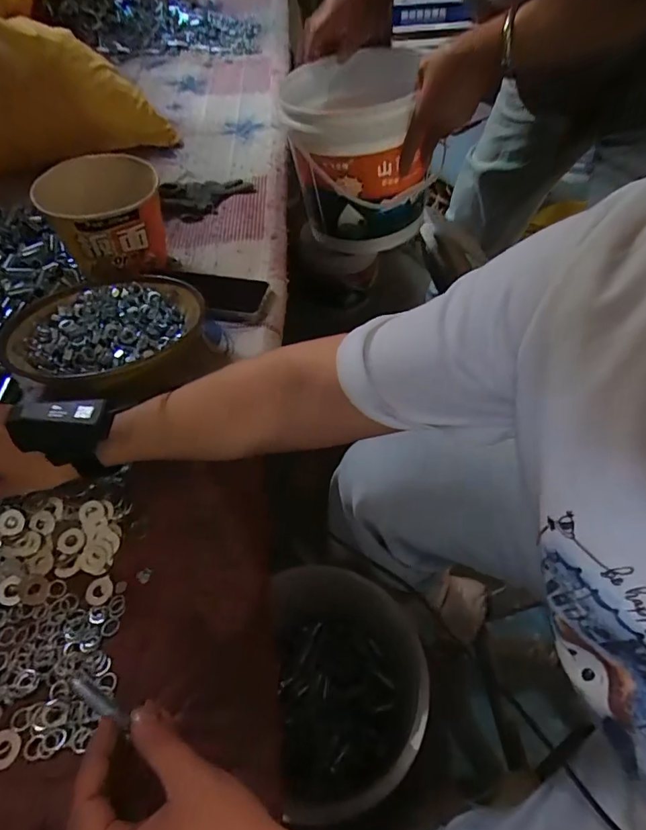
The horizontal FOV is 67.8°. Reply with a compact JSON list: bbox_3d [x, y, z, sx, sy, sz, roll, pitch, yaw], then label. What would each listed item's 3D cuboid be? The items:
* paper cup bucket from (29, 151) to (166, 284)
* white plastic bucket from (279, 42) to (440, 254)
[{"bbox_3d":[-0.269,-0.245,0.610,0.121,0.110,0.128,0,52,0],"label":"paper cup bucket"},{"bbox_3d":[0.056,-0.379,0.692,0.187,0.188,0.228,8,52,6],"label":"white plastic bucket"}]

